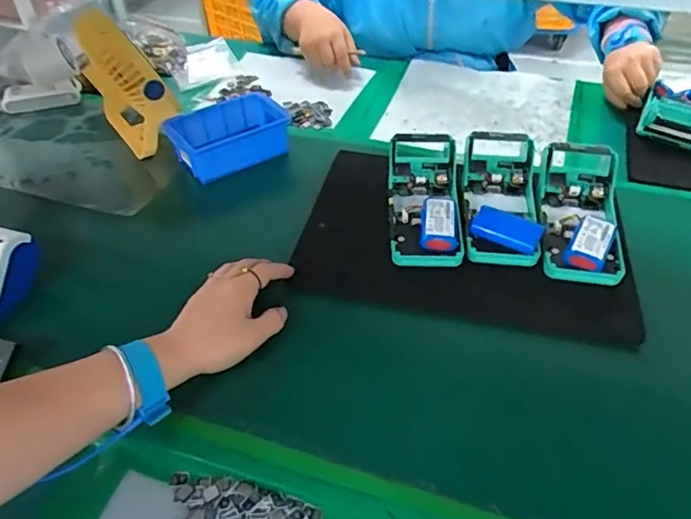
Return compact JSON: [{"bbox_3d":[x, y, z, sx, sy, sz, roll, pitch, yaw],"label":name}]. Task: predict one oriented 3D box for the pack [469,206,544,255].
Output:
[{"bbox_3d":[0.165,-0.029,0.559,0.069,0.018,0.037,26,78,27],"label":"pack"}]

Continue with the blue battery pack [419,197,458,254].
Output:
[{"bbox_3d":[0.096,-0.037,0.564,0.038,0.017,0.066,4,43,3],"label":"blue battery pack"}]

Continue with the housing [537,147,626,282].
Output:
[{"bbox_3d":[0.249,-0.046,0.575,0.080,0.077,0.156,9,44,8],"label":"housing"}]

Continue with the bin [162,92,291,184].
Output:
[{"bbox_3d":[-0.148,-0.161,0.713,0.154,0.052,0.103,-22,48,-16],"label":"bin"}]

